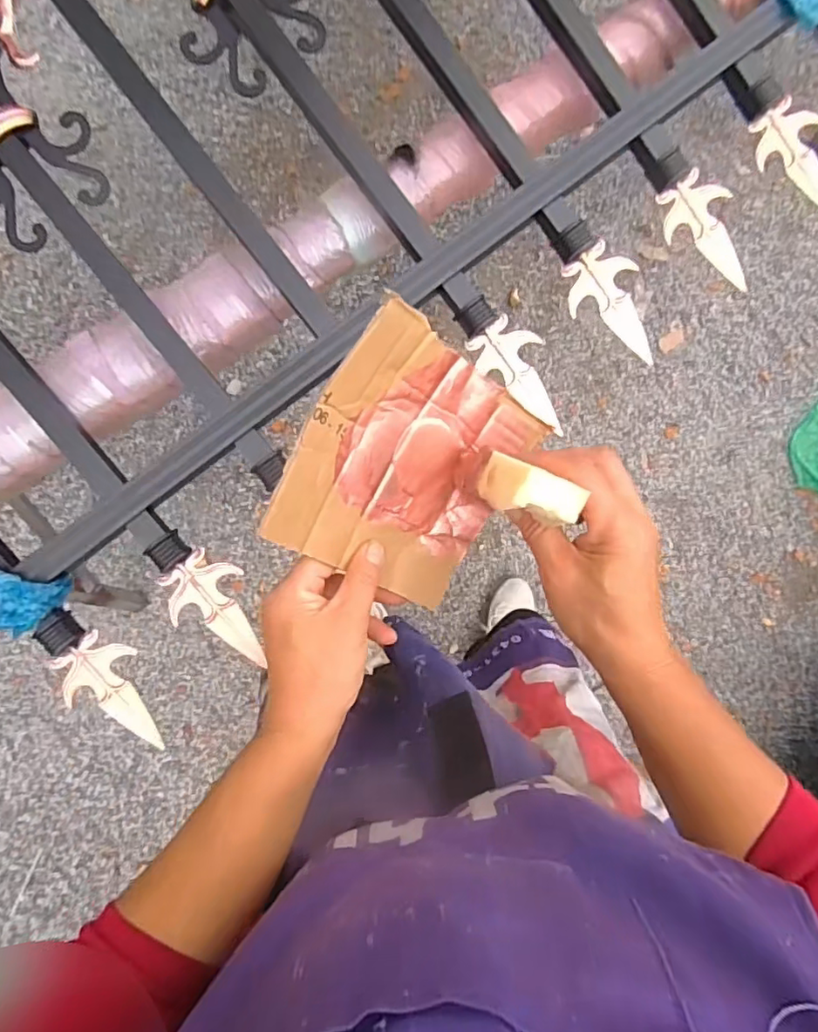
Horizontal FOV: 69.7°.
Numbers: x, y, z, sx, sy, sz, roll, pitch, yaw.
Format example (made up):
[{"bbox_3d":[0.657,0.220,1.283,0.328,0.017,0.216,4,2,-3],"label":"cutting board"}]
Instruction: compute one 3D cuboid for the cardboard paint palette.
[{"bbox_3d":[0.001,-0.030,0.373,0.150,0.017,0.150,30,91,-36],"label":"cardboard paint palette"}]

